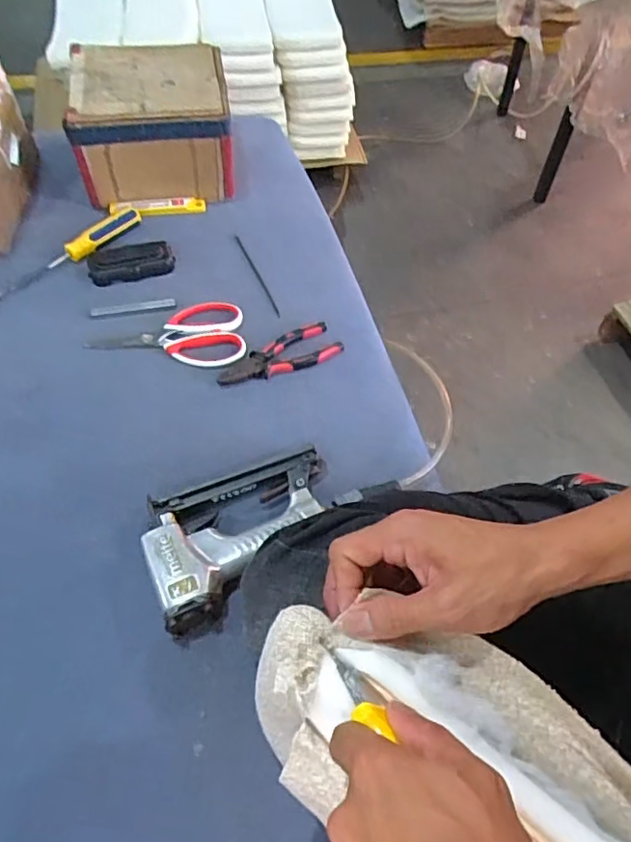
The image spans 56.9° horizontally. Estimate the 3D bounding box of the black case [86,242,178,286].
[{"bbox_3d":[-0.248,-0.212,0.781,0.110,0.015,0.069,-9,56,-9],"label":"black case"}]

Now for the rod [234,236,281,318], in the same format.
[{"bbox_3d":[-0.080,-0.200,0.794,0.007,0.008,0.181,-18,58,-15],"label":"rod"}]

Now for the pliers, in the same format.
[{"bbox_3d":[-0.042,-0.074,0.701,0.153,0.011,0.054,-27,60,-20],"label":"pliers"}]

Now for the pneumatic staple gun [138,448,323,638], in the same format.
[{"bbox_3d":[-0.066,0.101,0.557,0.183,0.039,0.156,-16,57,-13],"label":"pneumatic staple gun"}]

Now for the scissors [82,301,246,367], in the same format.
[{"bbox_3d":[-0.180,-0.103,0.713,0.182,0.009,0.098,-6,55,-6],"label":"scissors"}]

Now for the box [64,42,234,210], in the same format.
[{"bbox_3d":[-0.244,-0.451,0.885,0.211,0.136,0.232,-8,56,-8],"label":"box"}]

